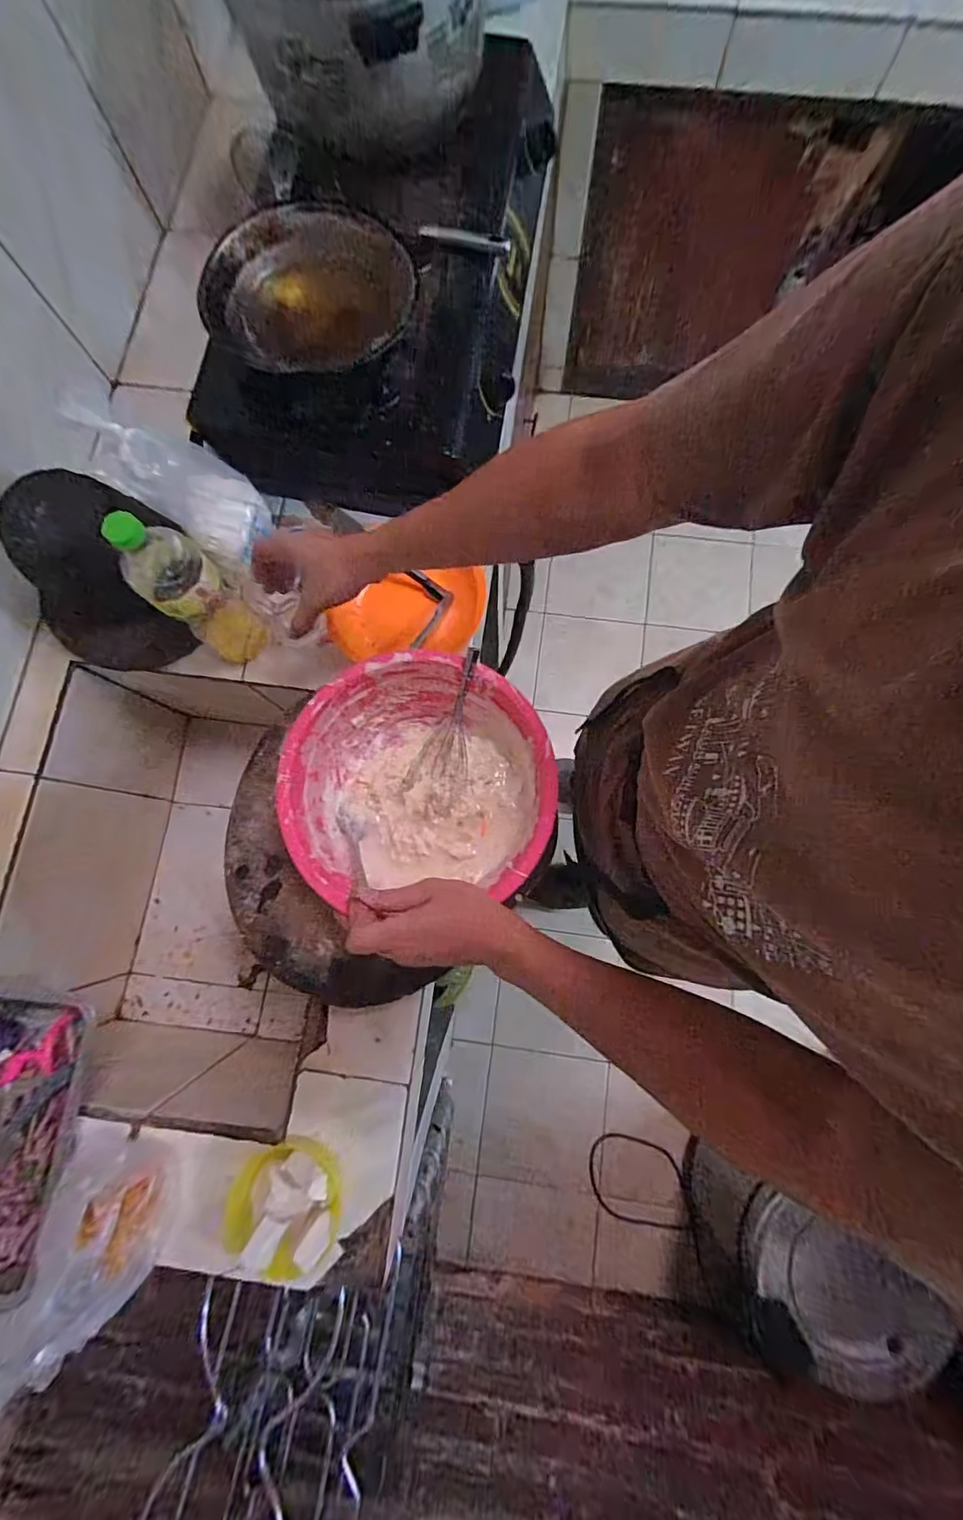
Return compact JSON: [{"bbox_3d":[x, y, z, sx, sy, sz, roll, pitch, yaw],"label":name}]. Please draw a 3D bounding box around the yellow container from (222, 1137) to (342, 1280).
[{"bbox_3d":[-0.195,0.456,0.532,0.114,0.075,0.095,39,82,8],"label":"yellow container"}]

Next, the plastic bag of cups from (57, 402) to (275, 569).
[{"bbox_3d":[-0.333,-0.305,0.572,0.049,0.208,0.098,-15,78,27],"label":"plastic bag of cups"}]

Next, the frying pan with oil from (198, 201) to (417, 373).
[{"bbox_3d":[-0.194,-0.527,0.587,0.195,0.058,0.218,26,81,6],"label":"frying pan with oil"}]

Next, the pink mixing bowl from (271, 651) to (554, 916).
[{"bbox_3d":[-0.068,0.019,0.541,0.248,0.100,0.225,-8,79,0],"label":"pink mixing bowl"}]

